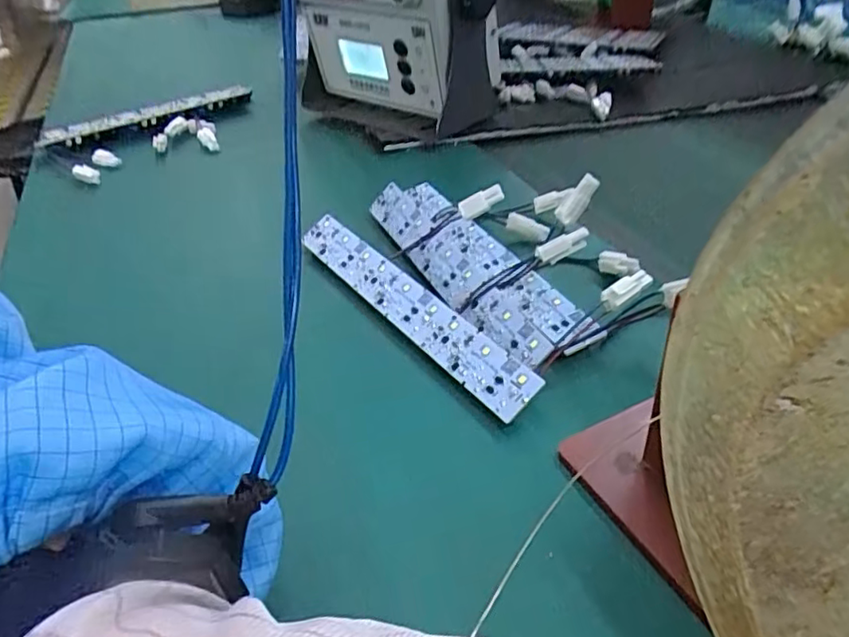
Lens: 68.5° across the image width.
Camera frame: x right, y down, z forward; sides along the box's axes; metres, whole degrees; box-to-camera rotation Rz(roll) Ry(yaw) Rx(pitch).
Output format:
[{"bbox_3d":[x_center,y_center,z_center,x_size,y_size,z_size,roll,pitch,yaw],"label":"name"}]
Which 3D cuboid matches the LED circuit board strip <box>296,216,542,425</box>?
[{"bbox_3d":[-0.012,-0.010,0.321,0.024,0.004,0.187,-48,48,-1],"label":"LED circuit board strip"}]

